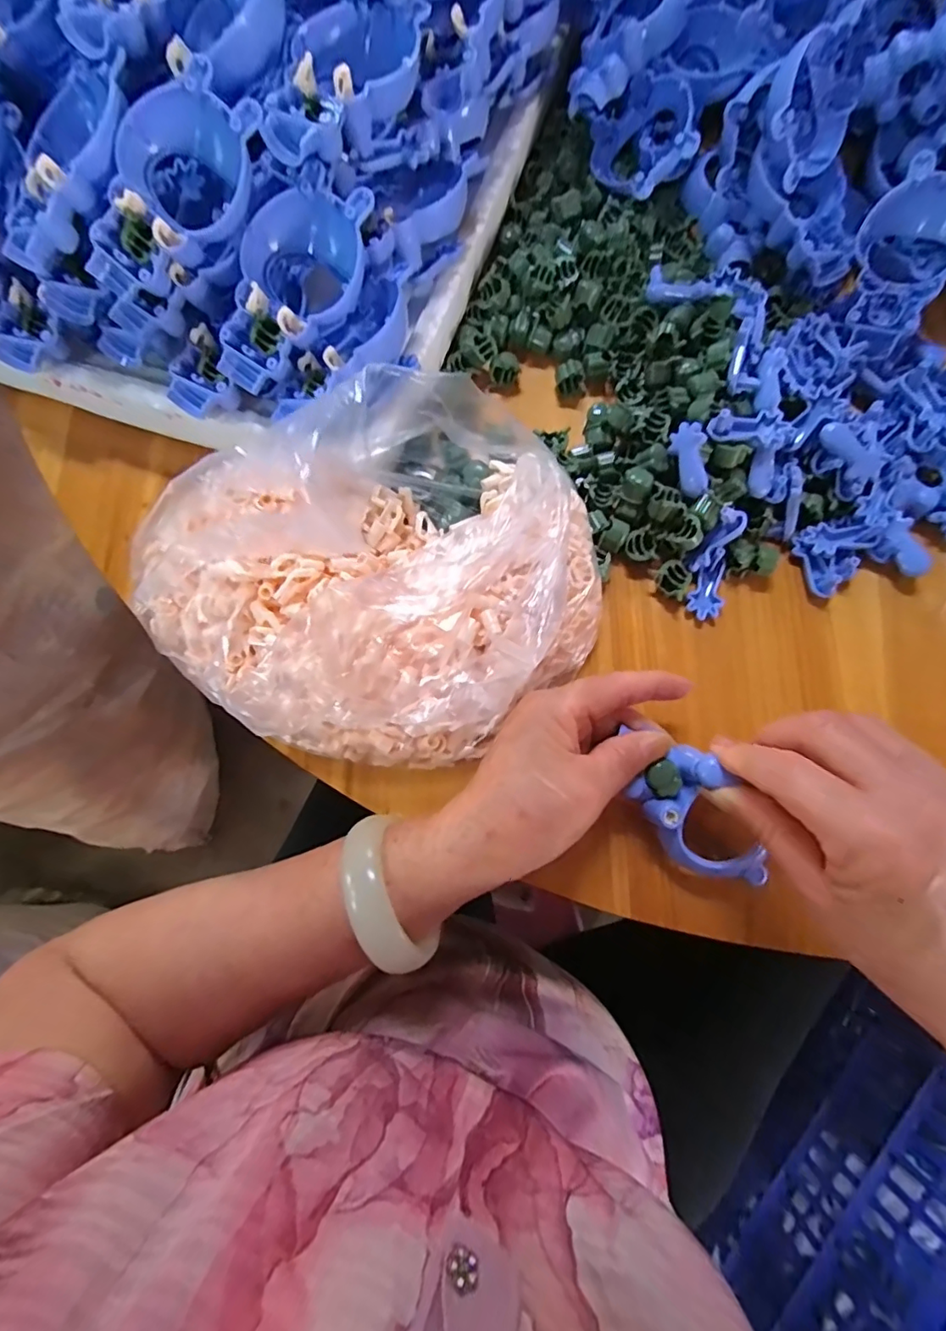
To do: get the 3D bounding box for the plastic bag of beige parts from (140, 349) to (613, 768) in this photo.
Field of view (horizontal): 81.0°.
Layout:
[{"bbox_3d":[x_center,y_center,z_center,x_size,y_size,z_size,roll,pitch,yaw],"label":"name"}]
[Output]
[{"bbox_3d":[-0.045,-0.045,0.286,0.220,0.064,0.190,-34,79,-7],"label":"plastic bag of beige parts"}]

